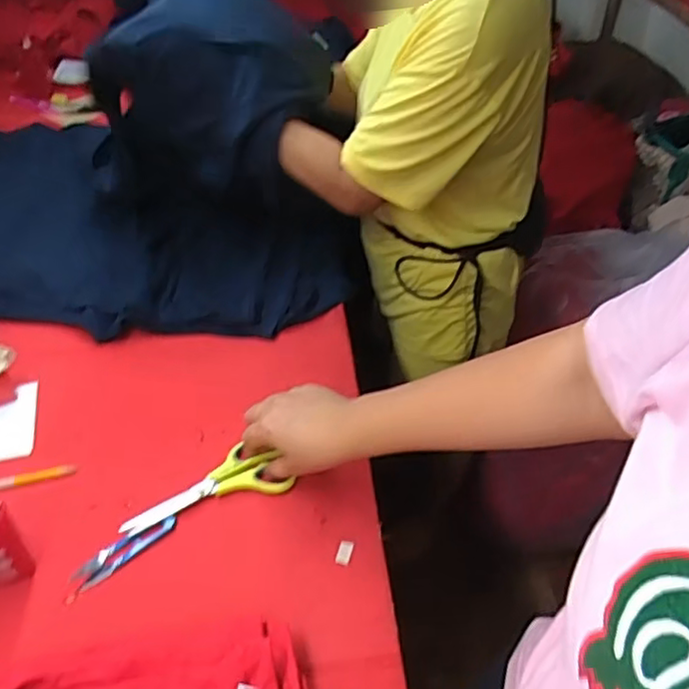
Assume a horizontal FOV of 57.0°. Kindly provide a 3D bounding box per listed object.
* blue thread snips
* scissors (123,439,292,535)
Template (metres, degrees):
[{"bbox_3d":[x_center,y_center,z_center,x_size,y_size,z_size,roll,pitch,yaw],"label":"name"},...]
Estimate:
[{"bbox_3d":[-0.212,0.199,0.616,0.103,0.007,0.028,-29,49,-26],"label":"blue thread snips"},{"bbox_3d":[-0.148,0.151,0.662,0.166,0.015,0.069,-18,45,-19],"label":"scissors"}]

